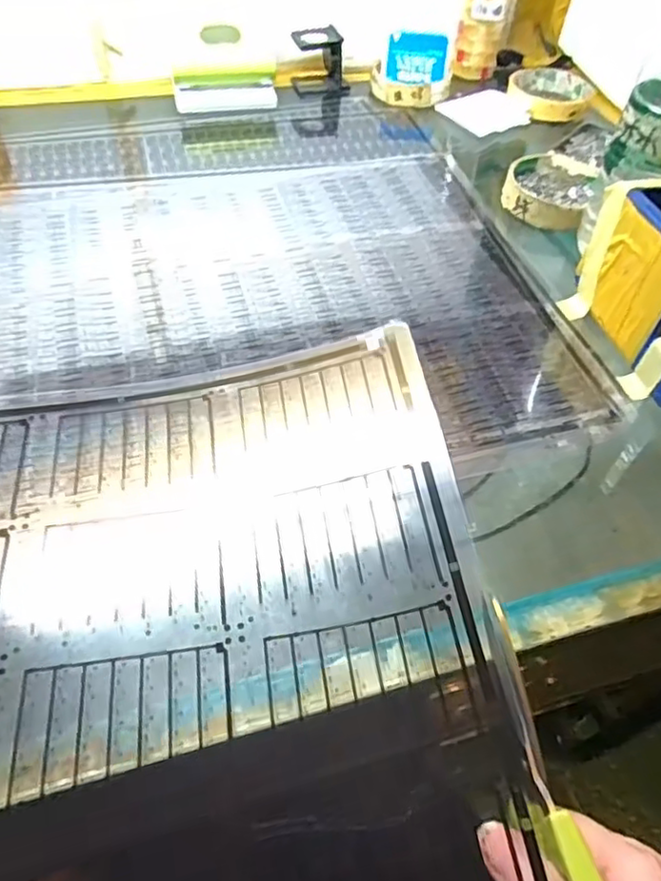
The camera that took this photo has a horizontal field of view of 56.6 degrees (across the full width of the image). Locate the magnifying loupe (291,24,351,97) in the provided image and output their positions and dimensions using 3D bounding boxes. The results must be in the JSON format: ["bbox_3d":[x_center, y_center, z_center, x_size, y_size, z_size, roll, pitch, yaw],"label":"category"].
[{"bbox_3d":[-0.010,-0.394,0.630,0.055,0.049,0.045,-17,54,-16],"label":"magnifying loupe"}]

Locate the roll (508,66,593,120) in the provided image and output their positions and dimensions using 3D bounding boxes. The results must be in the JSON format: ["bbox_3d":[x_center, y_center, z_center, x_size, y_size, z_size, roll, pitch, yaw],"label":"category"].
[{"bbox_3d":[0.229,-0.361,0.635,0.089,0.015,0.094,1,51,-2],"label":"roll"}]

